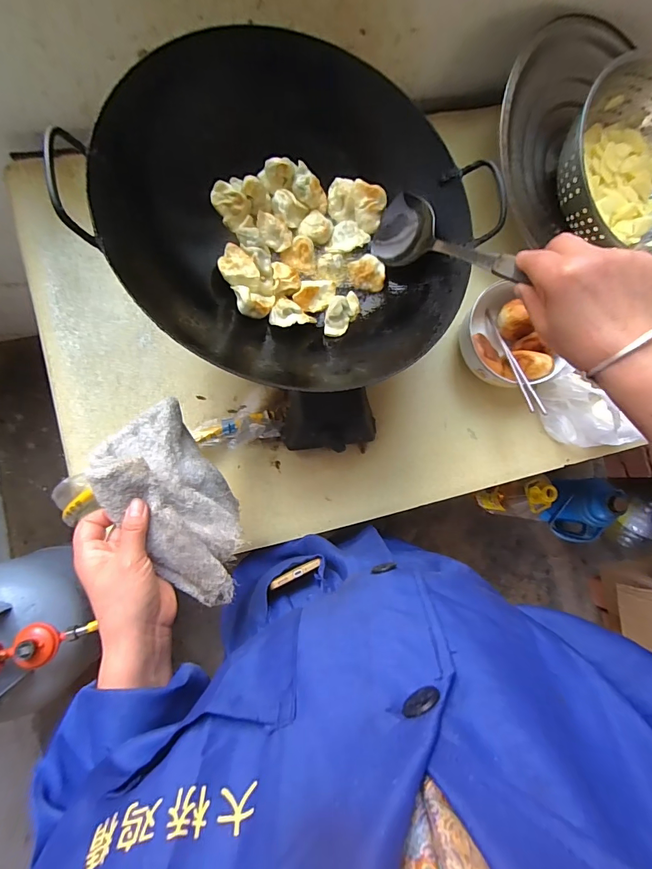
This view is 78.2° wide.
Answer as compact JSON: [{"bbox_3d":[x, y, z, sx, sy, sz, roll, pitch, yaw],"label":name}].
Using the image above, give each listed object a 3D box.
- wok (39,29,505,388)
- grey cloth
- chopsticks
[{"bbox_3d":[-0.030,-0.265,0.514,0.427,0.161,0.423,1,84,-7],"label":"wok"},{"bbox_3d":[-0.154,0.066,0.445,0.050,0.146,0.188,-35,104,22],"label":"grey cloth"},{"bbox_3d":[0.309,-0.123,0.665,0.022,0.013,0.220,-8,62,-8],"label":"chopsticks"}]

